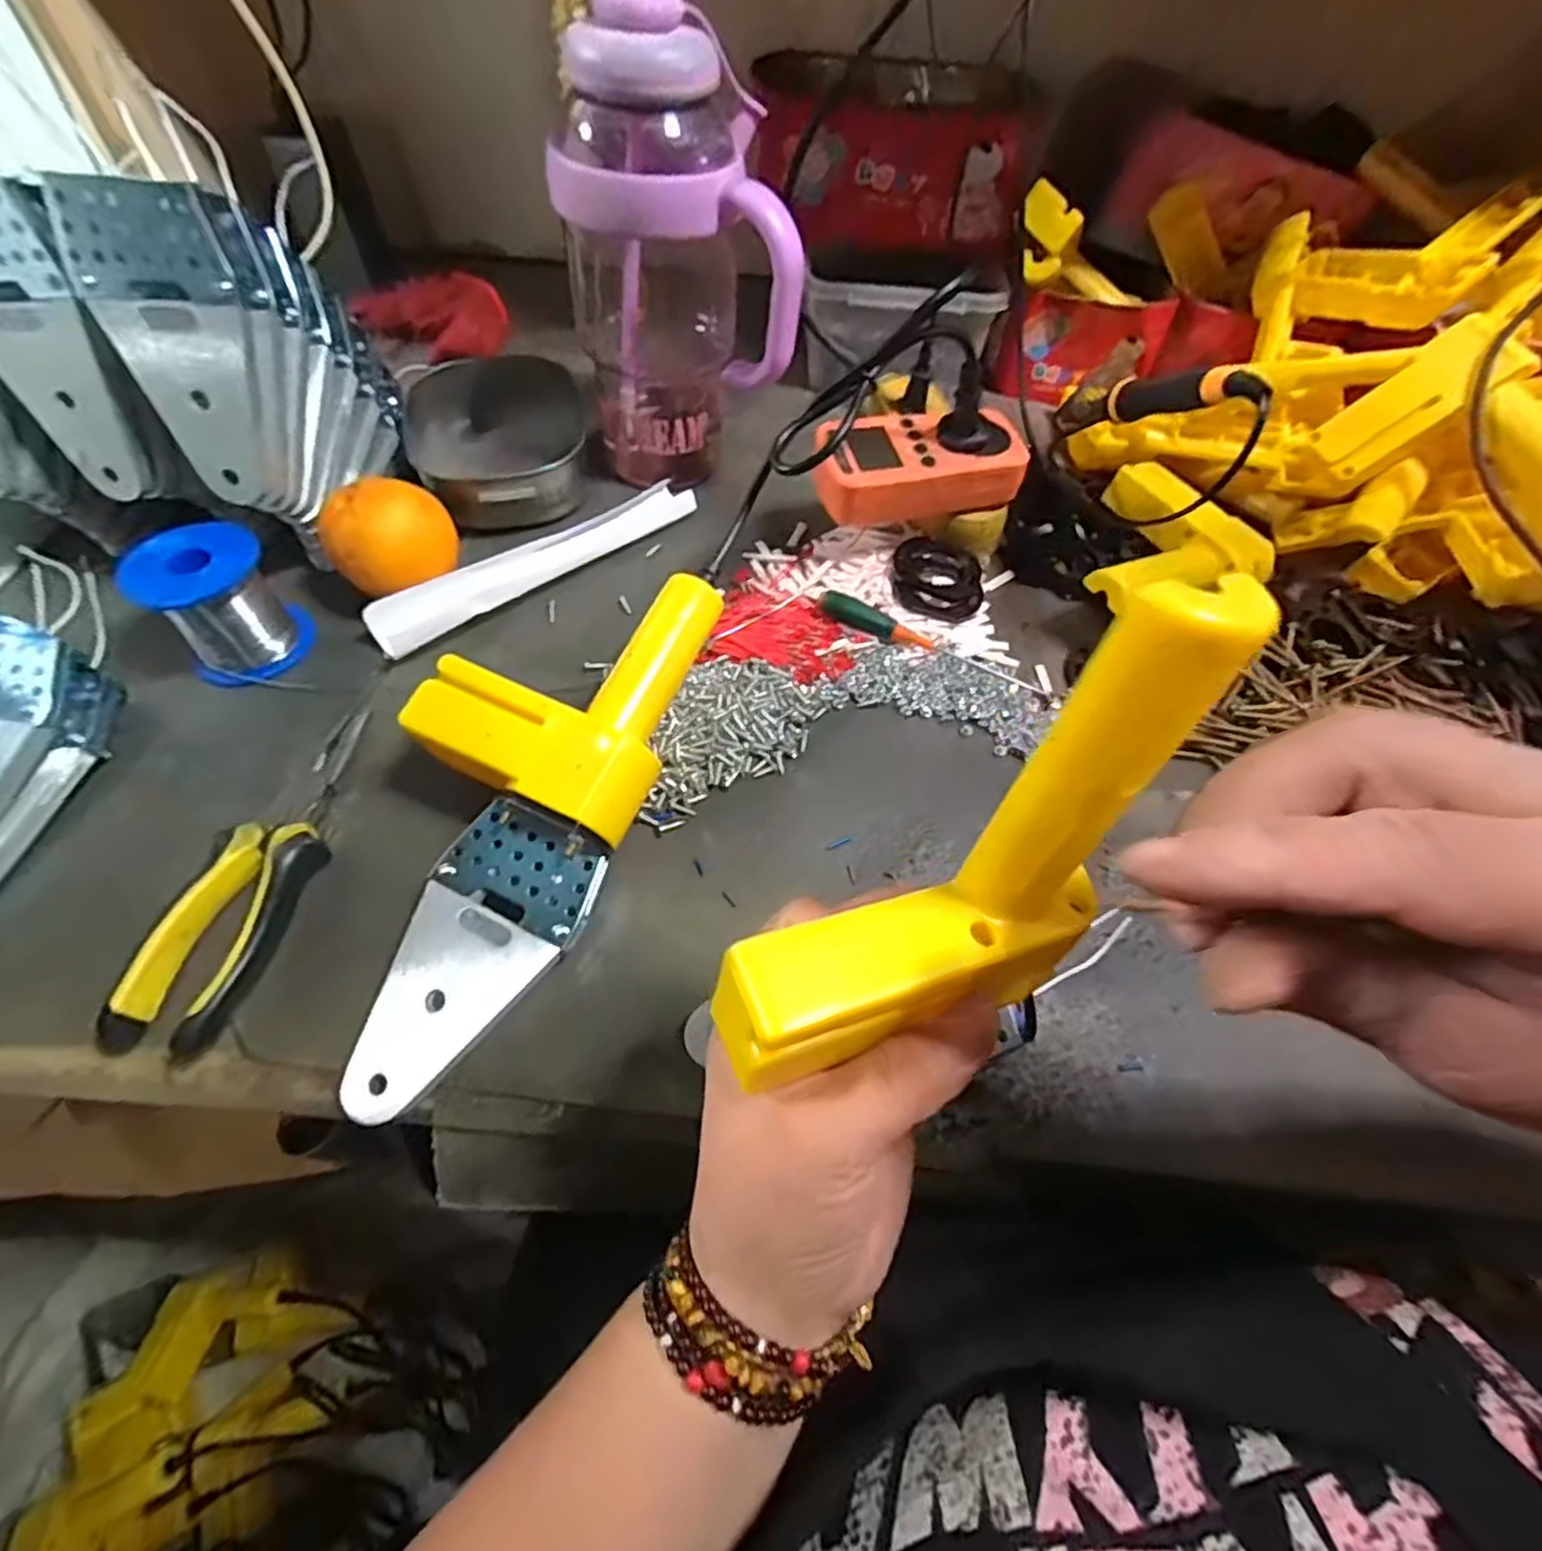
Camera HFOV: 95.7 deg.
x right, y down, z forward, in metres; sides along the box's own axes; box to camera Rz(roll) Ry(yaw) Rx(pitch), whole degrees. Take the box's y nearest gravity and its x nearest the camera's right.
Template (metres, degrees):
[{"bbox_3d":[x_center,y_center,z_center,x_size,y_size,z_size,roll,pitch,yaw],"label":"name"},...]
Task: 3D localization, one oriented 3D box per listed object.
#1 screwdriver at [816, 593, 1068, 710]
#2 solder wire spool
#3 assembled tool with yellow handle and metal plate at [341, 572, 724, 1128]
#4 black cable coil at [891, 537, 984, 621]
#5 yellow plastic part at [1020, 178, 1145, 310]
[{"bbox_3d":[0.103,-0.080,0.426,0.153,0.017,0.017,21,59,10],"label":"screwdriver"},{"bbox_3d":[-0.311,-0.096,0.399,0.066,0.065,0.066,-38,67,-24],"label":"solder wire spool"},{"bbox_3d":[-0.121,0.010,0.332,0.113,0.056,0.277,20,59,10],"label":"assembled tool with yellow handle and metal plate"},{"bbox_3d":[0.109,-0.129,0.459,0.058,0.011,0.062,1,57,-2],"label":"black cable coil"},{"bbox_3d":[0.237,-0.402,0.550,0.136,0.050,0.047,-5,56,-42],"label":"yellow plastic part"}]

